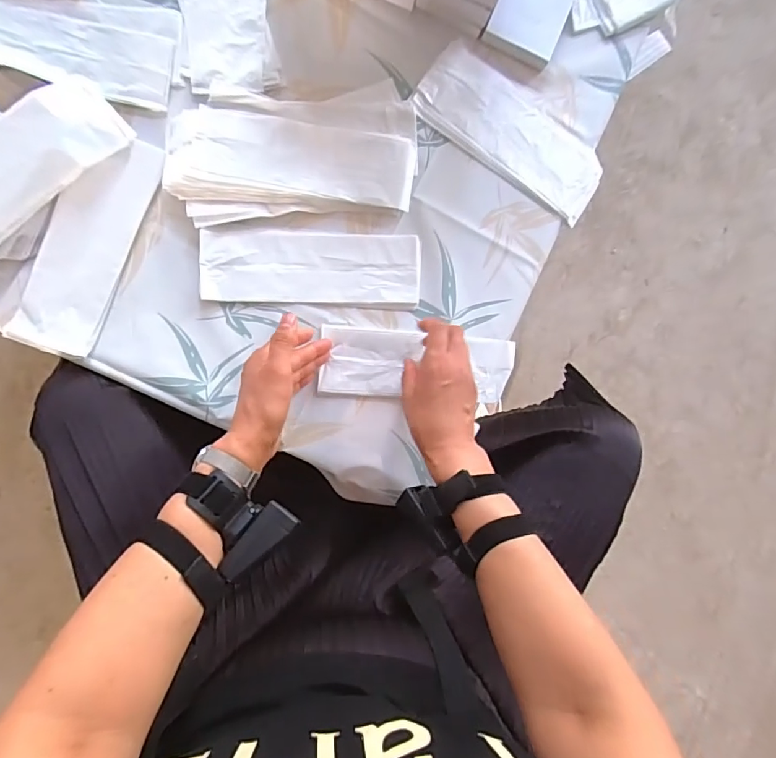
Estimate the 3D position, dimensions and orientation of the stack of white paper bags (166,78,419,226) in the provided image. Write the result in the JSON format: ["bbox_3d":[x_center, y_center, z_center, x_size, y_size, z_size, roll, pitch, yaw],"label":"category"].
[{"bbox_3d":[-0.104,-0.266,0.546,0.279,0.028,0.147,-7,91,-7],"label":"stack of white paper bags"}]

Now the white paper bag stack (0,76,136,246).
[{"bbox_3d":[-0.403,-0.217,0.505,0.255,0.034,0.097,-45,95,-5],"label":"white paper bag stack"}]

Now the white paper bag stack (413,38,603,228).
[{"bbox_3d":[0.158,-0.307,0.588,0.248,0.012,0.106,33,86,-6],"label":"white paper bag stack"}]

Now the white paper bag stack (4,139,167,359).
[{"bbox_3d":[-0.332,-0.151,0.525,0.086,0.014,0.246,20,88,-7],"label":"white paper bag stack"}]

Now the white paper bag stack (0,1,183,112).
[{"bbox_3d":[-0.370,-0.373,0.528,0.256,0.018,0.108,4,90,-7],"label":"white paper bag stack"}]

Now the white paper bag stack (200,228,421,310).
[{"bbox_3d":[-0.088,-0.131,0.561,0.250,0.006,0.085,1,90,-7],"label":"white paper bag stack"}]

